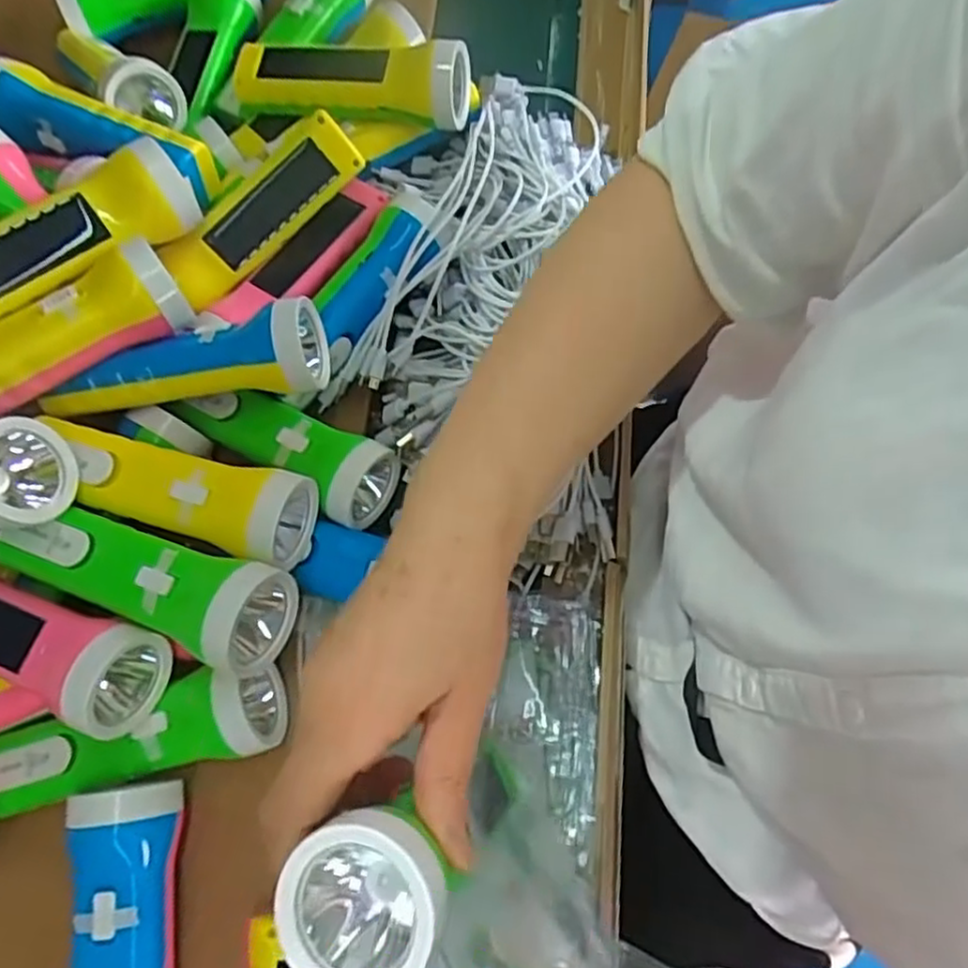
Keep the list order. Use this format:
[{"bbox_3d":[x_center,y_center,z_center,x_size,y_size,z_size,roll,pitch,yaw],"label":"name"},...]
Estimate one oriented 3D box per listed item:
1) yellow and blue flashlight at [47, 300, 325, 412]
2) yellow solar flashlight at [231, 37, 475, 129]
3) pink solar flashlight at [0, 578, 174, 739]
[{"bbox_3d":[-0.171,-0.065,0.420,0.155,0.054,0.047,-9,70,-1],"label":"yellow and blue flashlight"},{"bbox_3d":[-0.095,-0.280,0.508,0.161,0.058,0.043,8,70,5],"label":"yellow solar flashlight"},{"bbox_3d":[-0.239,0.077,0.376,0.165,0.051,0.050,22,72,10],"label":"pink solar flashlight"}]

